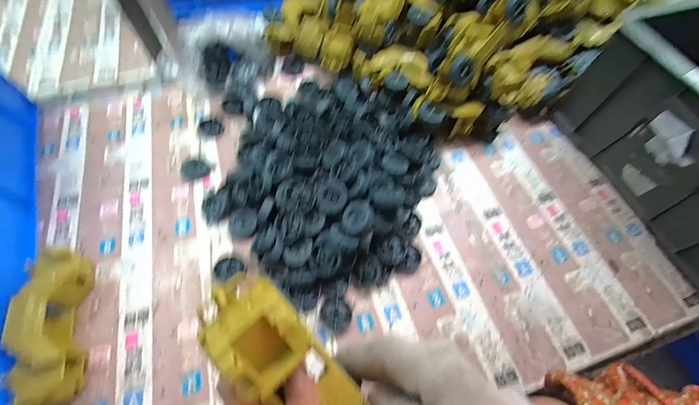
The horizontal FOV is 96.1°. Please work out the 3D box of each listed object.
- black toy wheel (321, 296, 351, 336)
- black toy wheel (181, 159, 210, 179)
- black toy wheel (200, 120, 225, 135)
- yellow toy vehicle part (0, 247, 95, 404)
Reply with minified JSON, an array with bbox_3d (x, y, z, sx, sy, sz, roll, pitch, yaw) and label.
[{"bbox_3d":[-0.016,0.134,0.376,0.034,0.010,0.040,-22,64,-14],"label":"black toy wheel"},{"bbox_3d":[-0.224,-0.048,0.458,0.036,0.015,0.025,-30,67,-18],"label":"black toy wheel"},{"bbox_3d":[-0.216,-0.116,0.496,0.032,0.014,0.026,-23,65,-15],"label":"black toy wheel"},{"bbox_3d":[-0.315,0.136,0.334,0.050,0.059,0.167,-14,63,-10],"label":"yellow toy vehicle part"}]

